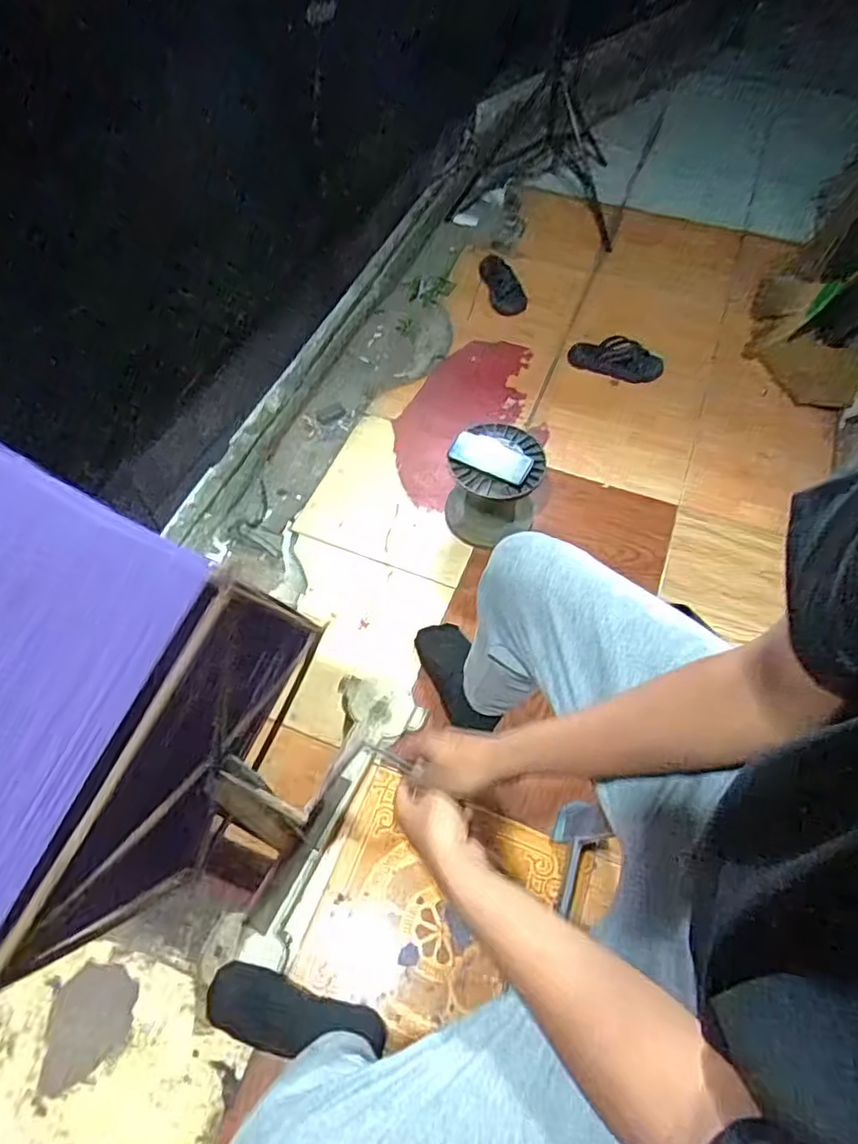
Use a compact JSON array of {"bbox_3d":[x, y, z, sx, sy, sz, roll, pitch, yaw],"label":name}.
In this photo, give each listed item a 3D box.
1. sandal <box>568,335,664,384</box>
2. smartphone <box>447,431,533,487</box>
[{"bbox_3d":[0.484,-0.550,1.603,0.230,0.035,0.119,28,62,18],"label":"sandal"},{"bbox_3d":[0.122,-0.227,1.229,0.157,0.014,0.065,22,94,-3],"label":"smartphone"}]

